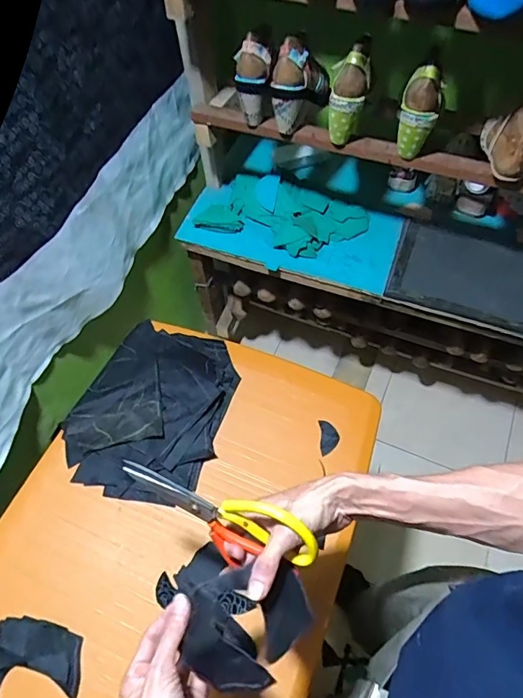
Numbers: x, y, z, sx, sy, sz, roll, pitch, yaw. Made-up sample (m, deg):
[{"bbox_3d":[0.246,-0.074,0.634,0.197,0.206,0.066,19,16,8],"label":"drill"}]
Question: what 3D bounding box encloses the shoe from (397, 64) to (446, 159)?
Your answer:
[{"bbox_3d":[0.271,-0.408,0.799,0.065,0.142,0.062,14,60,10],"label":"shoe"}]

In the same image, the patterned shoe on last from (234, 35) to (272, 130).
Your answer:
[{"bbox_3d":[-0.019,-0.484,0.847,0.059,0.150,0.070,7,39,6],"label":"patterned shoe on last"}]

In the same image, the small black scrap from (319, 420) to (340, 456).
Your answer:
[{"bbox_3d":[0.108,0.141,0.736,0.029,0.005,0.057,1,59,2],"label":"small black scrap"}]

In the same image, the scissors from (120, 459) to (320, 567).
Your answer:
[{"bbox_3d":[-0.047,0.173,0.482,0.209,0.080,0.016,12,33,16],"label":"scissors"}]

